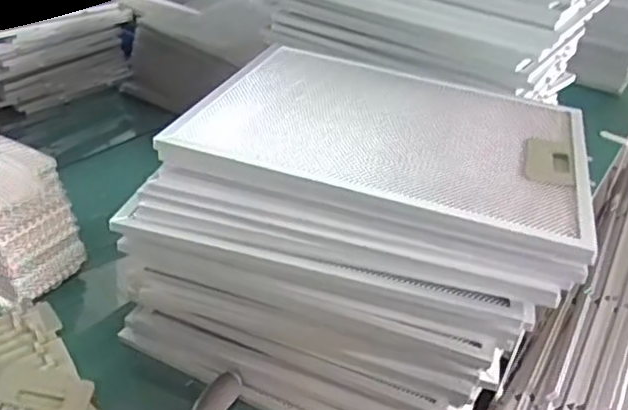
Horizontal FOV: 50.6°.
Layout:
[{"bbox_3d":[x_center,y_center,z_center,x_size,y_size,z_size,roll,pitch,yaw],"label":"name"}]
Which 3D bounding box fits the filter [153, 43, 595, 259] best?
[{"bbox_3d":[0.081,-0.082,0.633,0.328,0.024,0.343,14,32,11],"label":"filter"}]

